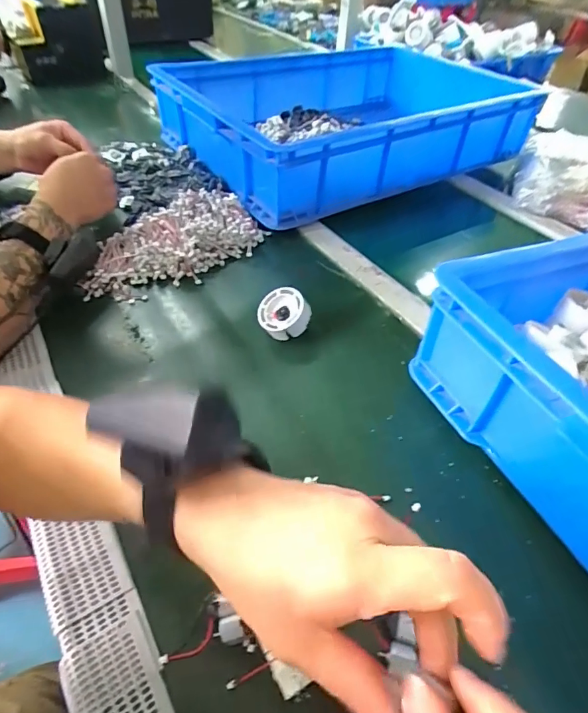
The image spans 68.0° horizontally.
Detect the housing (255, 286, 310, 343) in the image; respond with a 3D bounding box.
[{"bbox_3d":[-0.011,-0.047,0.485,0.055,0.025,0.053,-10,63,21],"label":"housing"}]

